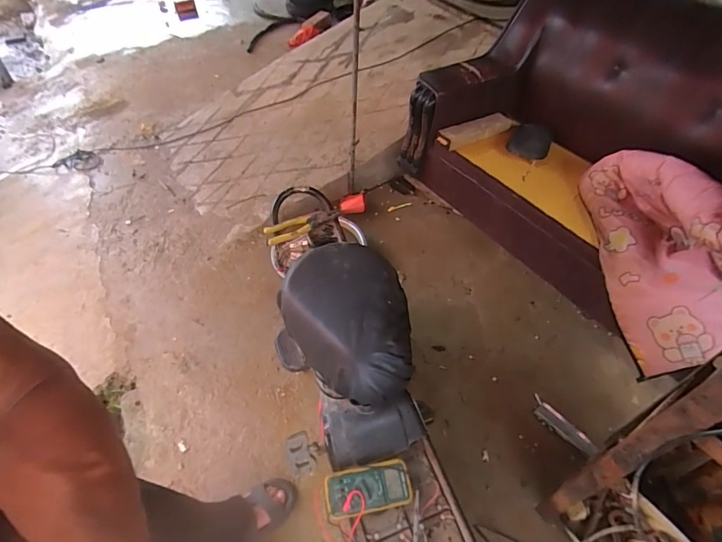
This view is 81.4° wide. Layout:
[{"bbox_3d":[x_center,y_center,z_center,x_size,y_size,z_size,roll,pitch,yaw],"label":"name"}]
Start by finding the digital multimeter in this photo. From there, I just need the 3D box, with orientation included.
[{"bbox_3d":[0.016,0.496,0.957,0.191,0.031,0.091,-7,50,-7],"label":"digital multimeter"}]

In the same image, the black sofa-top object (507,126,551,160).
[{"bbox_3d":[0.702,-0.541,1.736,0.163,0.046,0.246,22,53,17],"label":"black sofa-top object"}]

